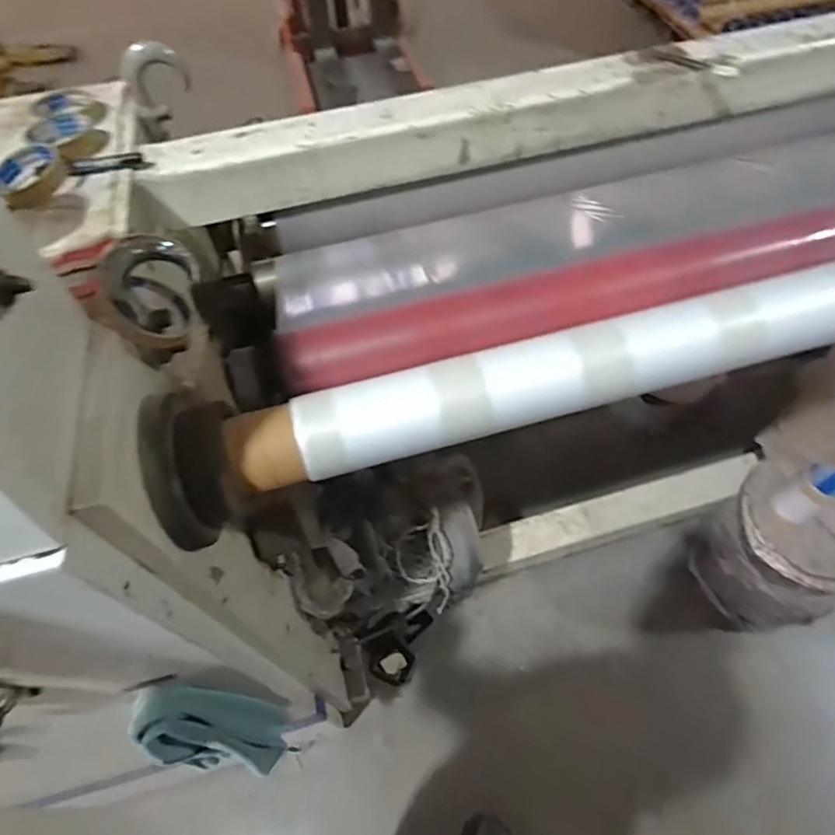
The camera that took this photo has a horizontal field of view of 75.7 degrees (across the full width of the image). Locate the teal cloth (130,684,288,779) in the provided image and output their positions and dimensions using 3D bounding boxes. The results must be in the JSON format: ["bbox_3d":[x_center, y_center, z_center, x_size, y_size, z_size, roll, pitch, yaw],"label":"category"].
[{"bbox_3d":[-0.280,0.439,0.754,0.108,0.372,0.099,6,57,7],"label":"teal cloth"}]

